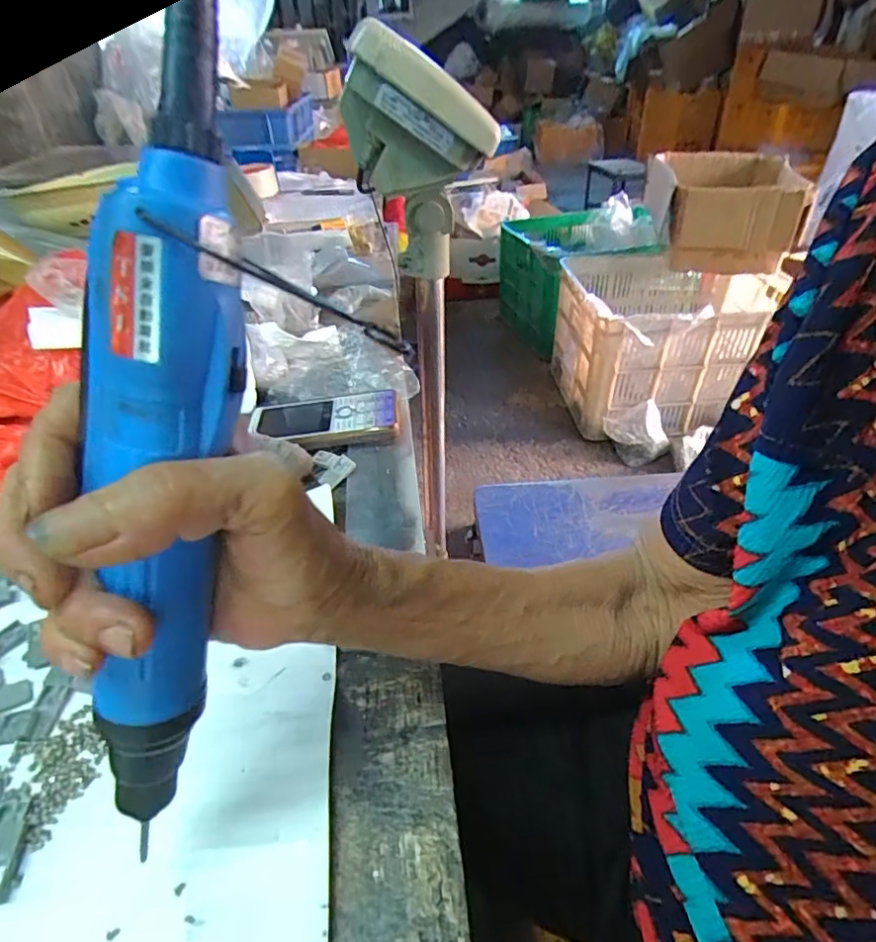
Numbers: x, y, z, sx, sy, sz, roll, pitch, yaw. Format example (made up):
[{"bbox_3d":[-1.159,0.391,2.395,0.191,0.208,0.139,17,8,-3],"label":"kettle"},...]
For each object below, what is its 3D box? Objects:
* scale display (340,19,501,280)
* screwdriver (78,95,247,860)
[{"bbox_3d":[-0.012,-0.335,0.612,0.159,0.299,0.081,7,65,12],"label":"scale display"},{"bbox_3d":[-0.083,0.014,0.162,0.029,0.211,0.030,16,17,22],"label":"screwdriver"}]

